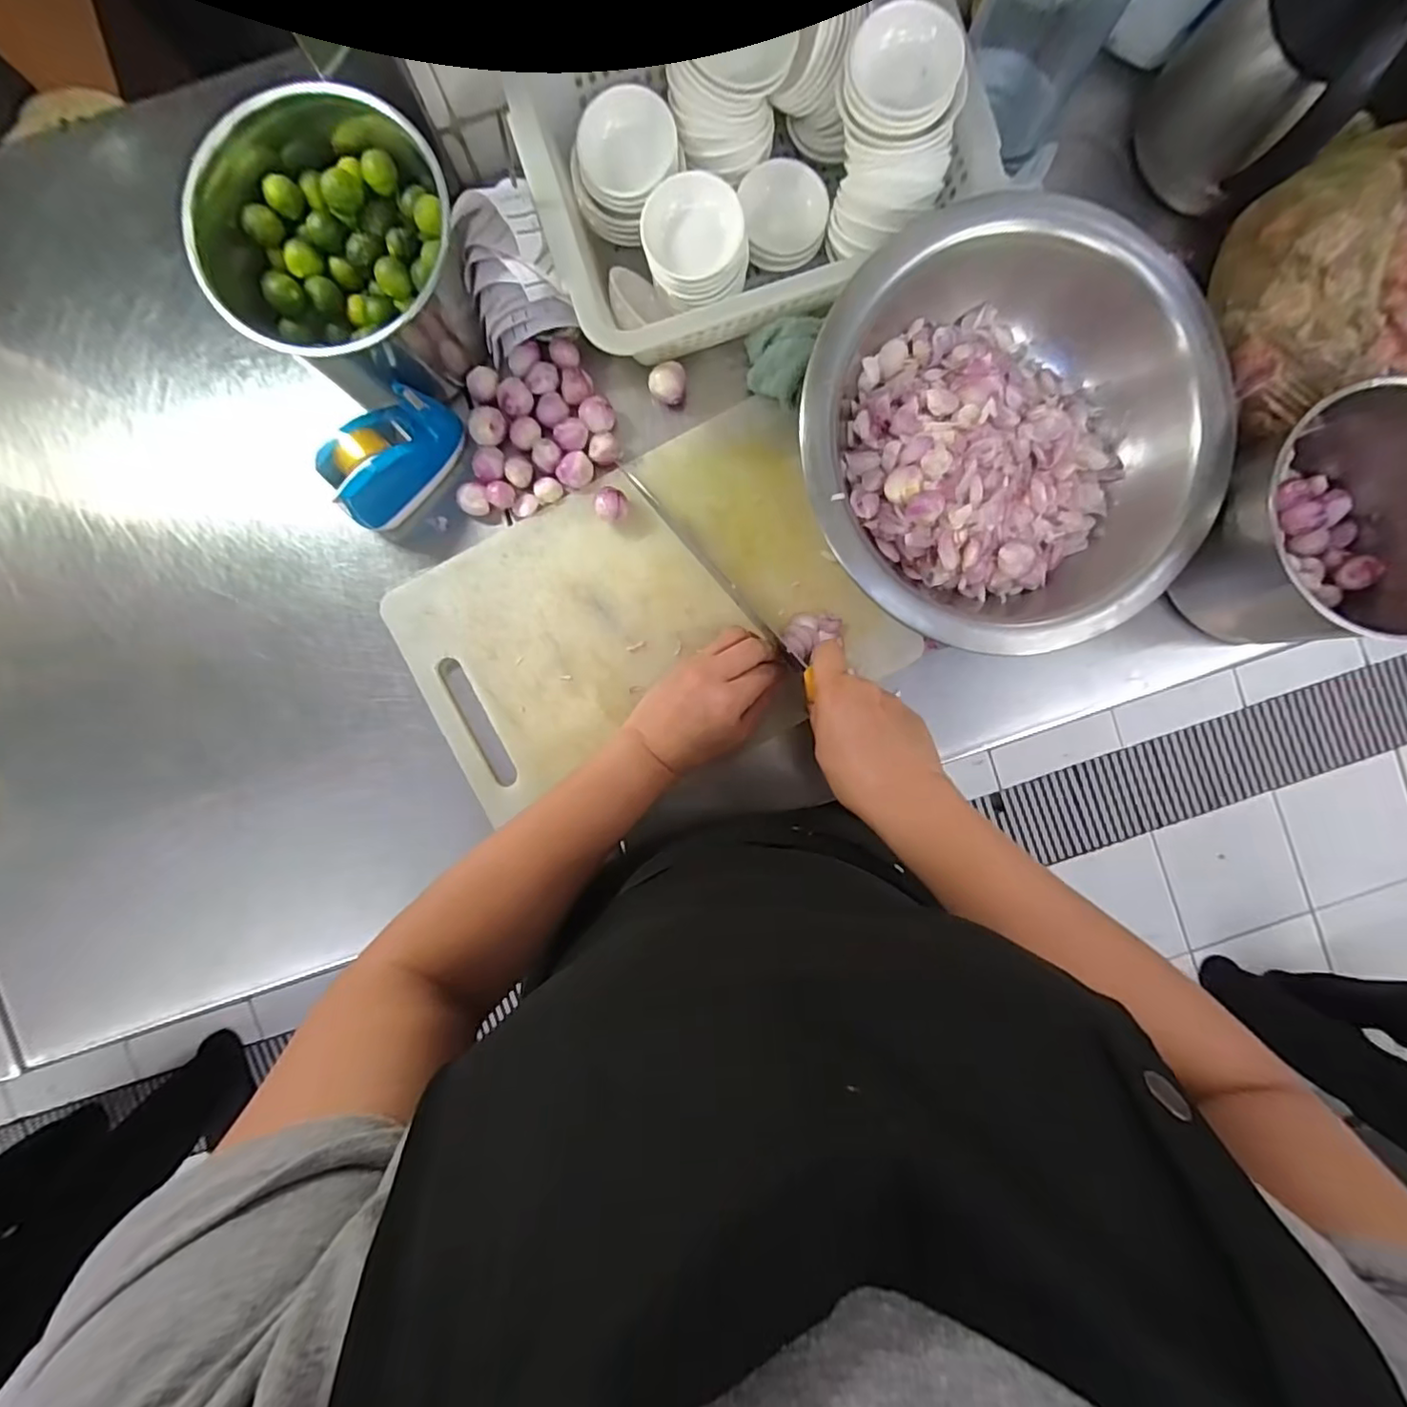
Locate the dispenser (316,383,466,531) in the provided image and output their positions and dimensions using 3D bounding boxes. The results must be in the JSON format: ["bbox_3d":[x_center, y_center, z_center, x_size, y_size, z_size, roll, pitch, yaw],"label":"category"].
[{"bbox_3d":[-0.248,-0.197,0.474,0.046,0.057,0.110,40,91,-1],"label":"dispenser"}]

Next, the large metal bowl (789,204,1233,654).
[{"bbox_3d":[0.226,-0.202,0.461,0.298,0.096,0.309,0,91,0],"label":"large metal bowl"}]

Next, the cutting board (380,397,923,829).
[{"bbox_3d":[-0.049,-0.064,0.504,0.370,0.026,0.253,-29,92,3],"label":"cutting board"}]

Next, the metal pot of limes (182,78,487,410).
[{"bbox_3d":[-0.261,-0.327,0.438,0.176,0.110,0.166,0,91,0],"label":"metal pot of limes"}]

